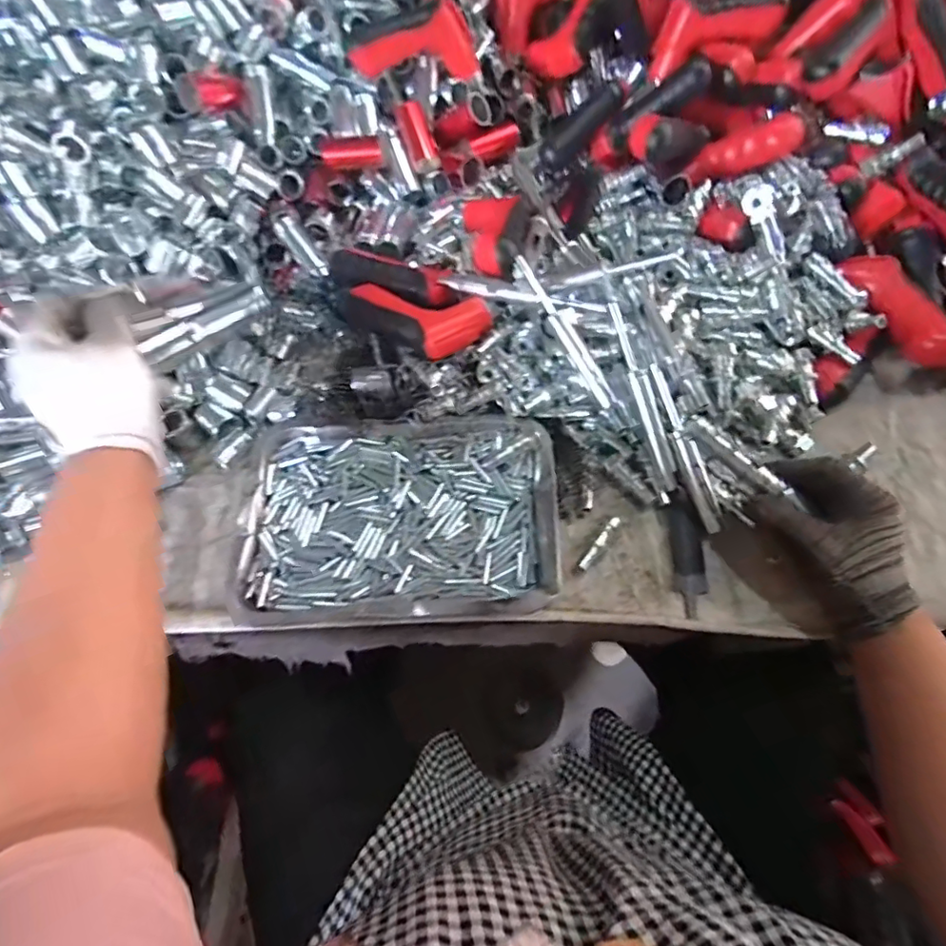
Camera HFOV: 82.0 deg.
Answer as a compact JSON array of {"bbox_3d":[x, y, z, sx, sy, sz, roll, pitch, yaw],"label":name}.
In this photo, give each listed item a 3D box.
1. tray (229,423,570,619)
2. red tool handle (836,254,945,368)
[{"bbox_3d":[-0.063,0.031,0.445,0.254,0.027,0.165,-3,63,2],"label":"tray"},{"bbox_3d":[0.372,-0.142,0.476,0.034,0.047,0.122,-31,79,-12],"label":"red tool handle"}]

